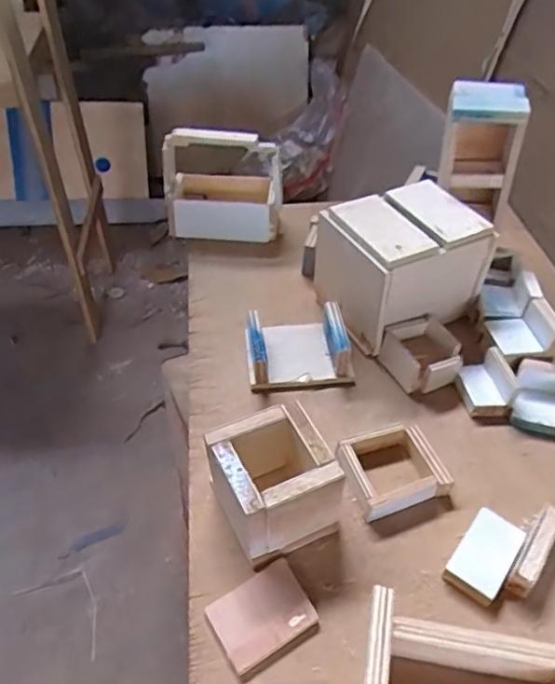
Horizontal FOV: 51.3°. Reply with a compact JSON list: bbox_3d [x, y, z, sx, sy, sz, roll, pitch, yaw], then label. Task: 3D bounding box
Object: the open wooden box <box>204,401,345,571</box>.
[{"bbox_3d":[-0.006,0.128,0.525,0.098,0.089,0.097,-20,47,-20],"label":"open wooden box"}]

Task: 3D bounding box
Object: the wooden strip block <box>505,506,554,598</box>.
[{"bbox_3d":[0.226,0.184,0.509,0.019,0.032,0.081,28,50,27],"label":"wooden strip block"}]

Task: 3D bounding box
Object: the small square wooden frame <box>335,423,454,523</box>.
[{"bbox_3d":[0.115,0.125,0.575,0.092,0.027,0.081,-16,45,-16],"label":"small square wooden frame"}]

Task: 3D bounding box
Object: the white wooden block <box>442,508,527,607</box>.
[{"bbox_3d":[0.184,0.189,0.510,0.043,0.019,0.080,29,50,27],"label":"white wooden block"}]

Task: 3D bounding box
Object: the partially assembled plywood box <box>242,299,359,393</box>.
[{"bbox_3d":[0.023,0.001,0.686,0.121,0.050,0.104,-3,43,-3],"label":"partially assembled plywood box"}]

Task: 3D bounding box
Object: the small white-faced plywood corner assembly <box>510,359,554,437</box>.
[{"bbox_3d":[0.296,0.063,0.630,0.070,0.045,0.067,15,45,16],"label":"small white-faced plywood corner assembly"}]

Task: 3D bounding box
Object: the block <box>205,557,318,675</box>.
[{"bbox_3d":[-0.013,0.225,0.478,0.079,0.015,0.060,-25,48,-24],"label":"block"}]

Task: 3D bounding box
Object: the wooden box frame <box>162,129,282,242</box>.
[{"bbox_3d":[-0.078,-0.233,0.846,0.161,0.155,0.094,0,43,0],"label":"wooden box frame"}]

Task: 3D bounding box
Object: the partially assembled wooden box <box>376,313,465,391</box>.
[{"bbox_3d":[0.169,0.017,0.675,0.086,0.043,0.079,-19,46,-19],"label":"partially assembled wooden box"}]

